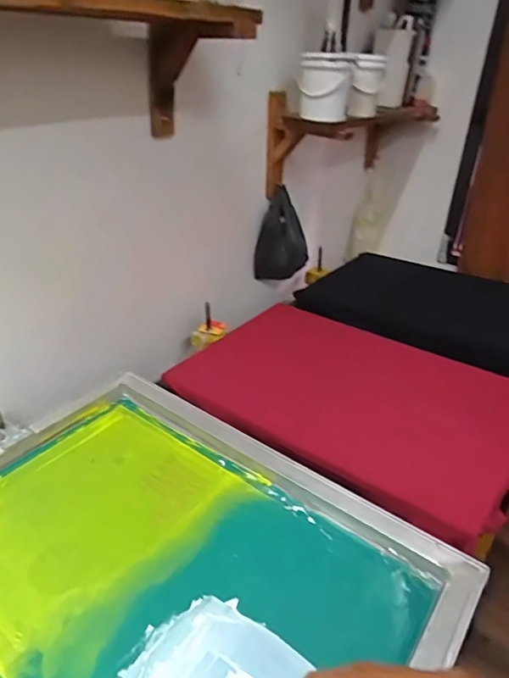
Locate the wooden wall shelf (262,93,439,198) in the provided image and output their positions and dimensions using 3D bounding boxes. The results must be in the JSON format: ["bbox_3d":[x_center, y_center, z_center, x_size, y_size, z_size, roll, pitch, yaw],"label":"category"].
[{"bbox_3d":[0.281,-0.553,1.319,0.215,0.224,0.648,22,37,30],"label":"wooden wall shelf"}]

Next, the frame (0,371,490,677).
[{"bbox_3d":[-0.126,0.270,0.583,0.659,0.035,0.464,23,38,32],"label":"frame"}]

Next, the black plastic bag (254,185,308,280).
[{"bbox_3d":[0.075,-0.264,1.315,0.145,0.268,0.060,5,32,7],"label":"black plastic bag"}]

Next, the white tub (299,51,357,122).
[{"bbox_3d":[0.154,-0.538,1.016,0.116,0.126,0.098,4,31,5],"label":"white tub"}]

